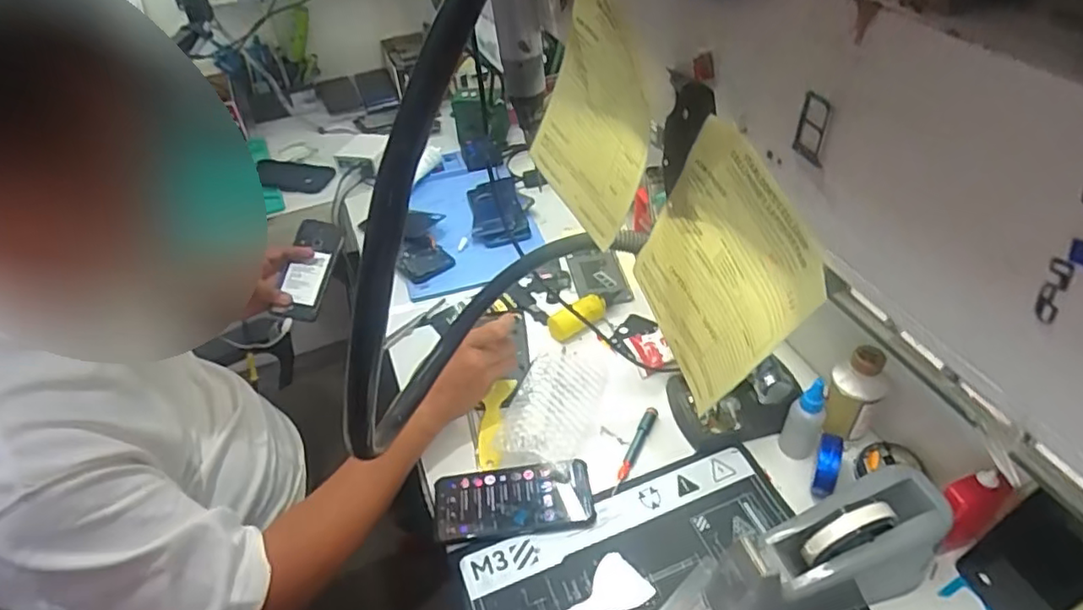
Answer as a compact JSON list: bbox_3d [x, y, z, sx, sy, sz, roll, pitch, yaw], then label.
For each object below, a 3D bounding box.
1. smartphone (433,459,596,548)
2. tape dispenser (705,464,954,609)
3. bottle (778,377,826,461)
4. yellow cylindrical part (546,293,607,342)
[{"bbox_3d":[-0.030,0.208,0.655,0.164,0.009,0.079,-6,43,-1],"label":"smartphone"},{"bbox_3d":[0.251,0.218,0.549,0.211,0.112,0.068,-13,43,-9],"label":"tape dispenser"},{"bbox_3d":[0.280,0.114,0.653,0.036,0.106,0.030,22,49,26],"label":"bottle"},{"bbox_3d":[0.052,0.016,0.828,0.082,0.040,0.034,-24,46,-20],"label":"yellow cylindrical part"}]

